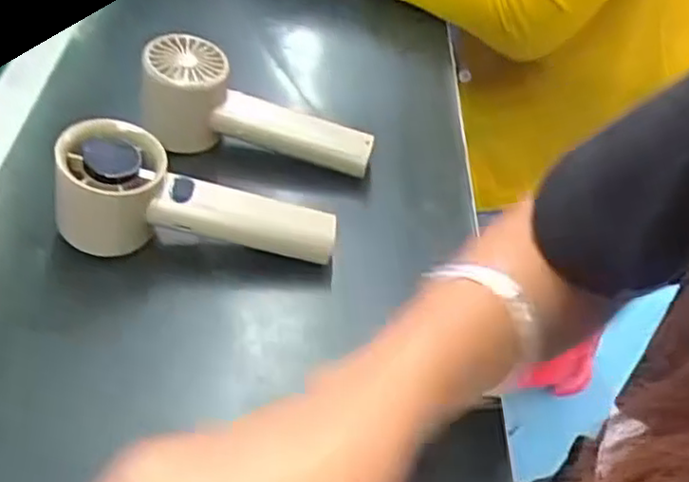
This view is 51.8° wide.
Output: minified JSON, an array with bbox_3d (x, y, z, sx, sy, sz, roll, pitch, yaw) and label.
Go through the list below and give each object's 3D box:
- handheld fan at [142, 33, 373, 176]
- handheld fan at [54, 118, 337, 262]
[{"bbox_3d":[-0.061,-0.082,0.485,0.159,0.061,0.053,19,45,-9],"label":"handheld fan"},{"bbox_3d":[-0.086,-0.017,0.416,0.163,0.059,0.055,14,45,-12],"label":"handheld fan"}]

